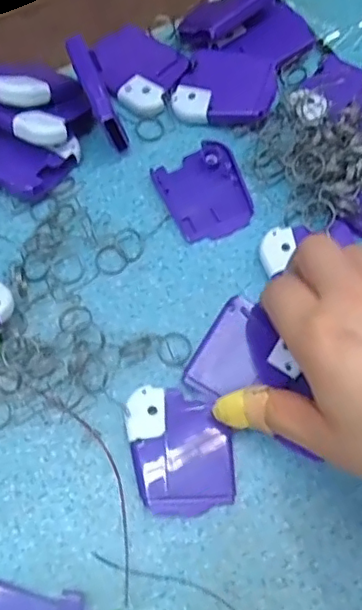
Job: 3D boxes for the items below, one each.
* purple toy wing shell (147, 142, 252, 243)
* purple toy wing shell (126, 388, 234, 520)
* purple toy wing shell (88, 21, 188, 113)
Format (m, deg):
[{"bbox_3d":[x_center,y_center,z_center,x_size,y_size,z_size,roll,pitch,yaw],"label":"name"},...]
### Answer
[{"bbox_3d":[0.016,-0.068,0.347,0.050,0.007,0.059,-25,70,-12],"label":"purple toy wing shell"},{"bbox_3d":[0.000,0.071,0.284,0.047,0.009,0.063,-12,68,-7],"label":"purple toy wing shell"},{"bbox_3d":[-0.027,-0.156,0.380,0.059,0.018,0.050,38,71,13],"label":"purple toy wing shell"}]

